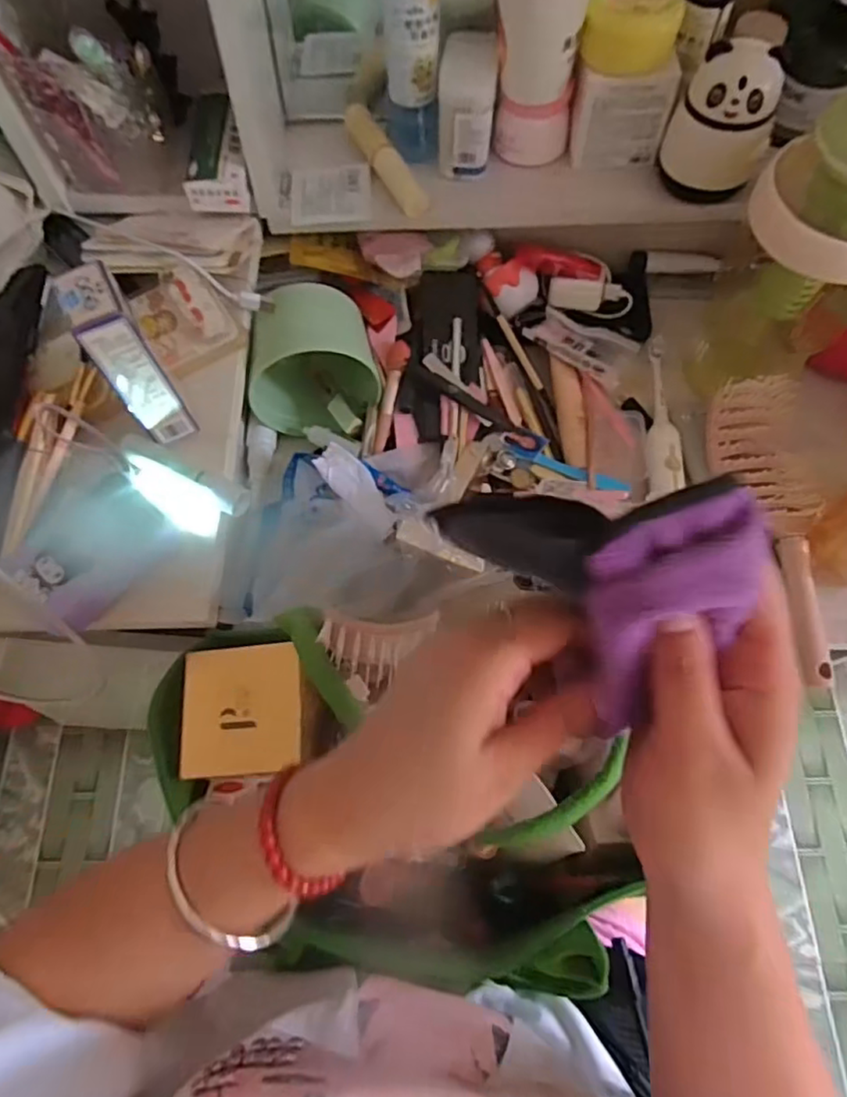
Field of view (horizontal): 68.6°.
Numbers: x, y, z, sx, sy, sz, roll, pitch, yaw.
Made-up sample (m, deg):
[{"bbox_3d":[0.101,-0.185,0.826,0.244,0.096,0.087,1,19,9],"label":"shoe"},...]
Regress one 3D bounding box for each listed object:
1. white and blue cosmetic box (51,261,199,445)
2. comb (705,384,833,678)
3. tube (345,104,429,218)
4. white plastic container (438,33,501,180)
[{"bbox_3d":[-0.180,-0.117,0.386,0.030,0.106,0.044,-25,70,-8],"label":"white and blue cosmetic box"},{"bbox_3d":[0.274,-0.019,0.479,0.077,0.046,0.238,-1,68,2],"label":"comb"},{"bbox_3d":[-0.030,-0.323,0.517,0.024,0.025,0.117,-25,70,-8],"label":"tube"},{"bbox_3d":[0.036,-0.353,0.496,0.042,0.074,0.060,6,69,4],"label":"white plastic container"}]

